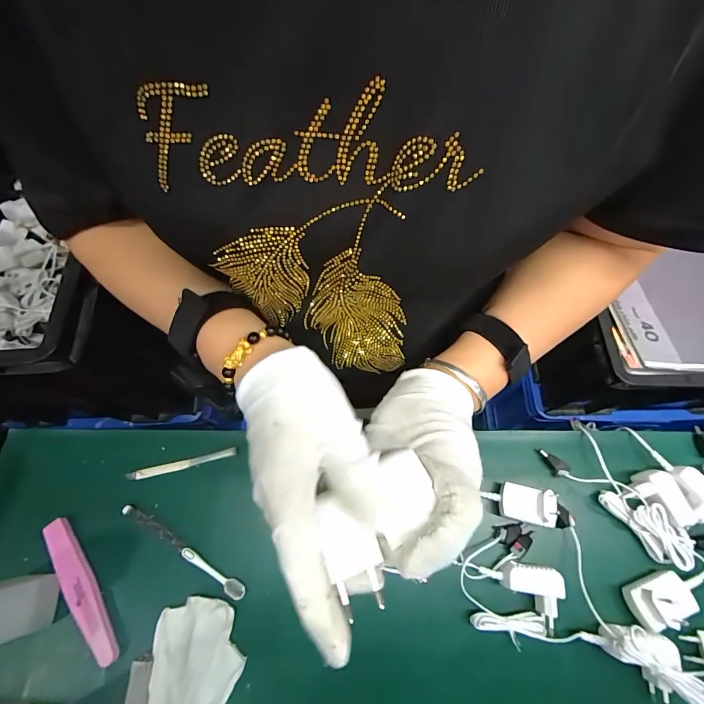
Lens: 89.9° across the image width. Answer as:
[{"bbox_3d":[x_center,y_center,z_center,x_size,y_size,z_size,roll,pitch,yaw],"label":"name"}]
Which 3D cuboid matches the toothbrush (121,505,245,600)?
[{"bbox_3d":[-0.209,0.239,0.429,0.188,0.010,0.016,28,72,12],"label":"toothbrush"}]

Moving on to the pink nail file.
[{"bbox_3d":[-0.319,0.278,0.411,0.032,0.012,0.171,-38,72,-12],"label":"pink nail file"}]

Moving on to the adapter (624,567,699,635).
[{"bbox_3d":[0.333,0.268,0.381,0.070,0.043,0.041,-18,69,-5],"label":"adapter"}]

